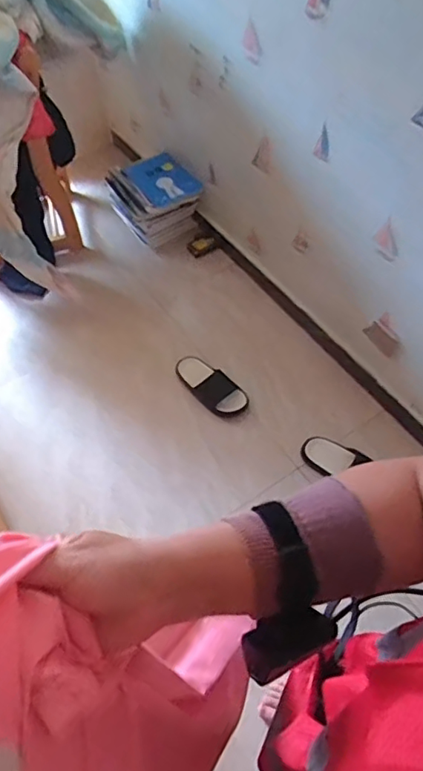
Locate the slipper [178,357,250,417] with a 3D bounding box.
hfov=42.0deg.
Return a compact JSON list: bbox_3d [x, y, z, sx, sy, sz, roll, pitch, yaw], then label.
[{"bbox_3d":[0.000,0.002,1.744,0.104,0.052,0.283,-39,62,-19],"label":"slipper"}]

